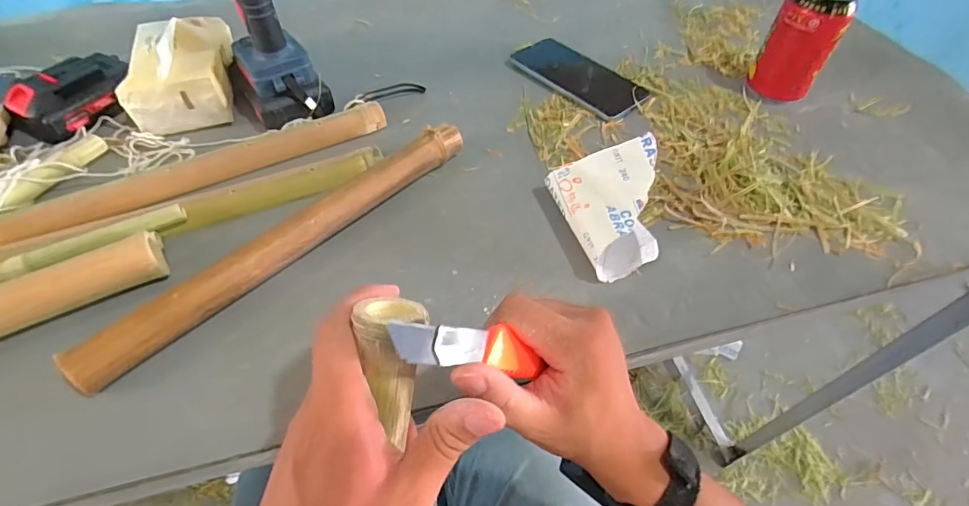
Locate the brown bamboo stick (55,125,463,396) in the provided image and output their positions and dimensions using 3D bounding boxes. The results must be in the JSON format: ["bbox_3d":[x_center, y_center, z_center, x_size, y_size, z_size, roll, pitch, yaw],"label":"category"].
[{"bbox_3d":[-0.146,-0.014,0.378,0.024,0.035,0.331,38,60,25],"label":"brown bamboo stick"}]

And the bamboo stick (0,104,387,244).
[{"bbox_3d":[-0.252,-0.079,0.439,0.331,0.027,0.025,-24,56,-19],"label":"bamboo stick"}]

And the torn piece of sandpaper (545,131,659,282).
[{"bbox_3d":[0.109,-0.040,0.389,0.079,0.057,0.100,-13,53,-11],"label":"torn piece of sandpaper"}]

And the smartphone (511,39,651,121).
[{"bbox_3d":[0.109,-0.206,0.546,0.067,0.014,0.155,-34,60,-25],"label":"smartphone"}]

